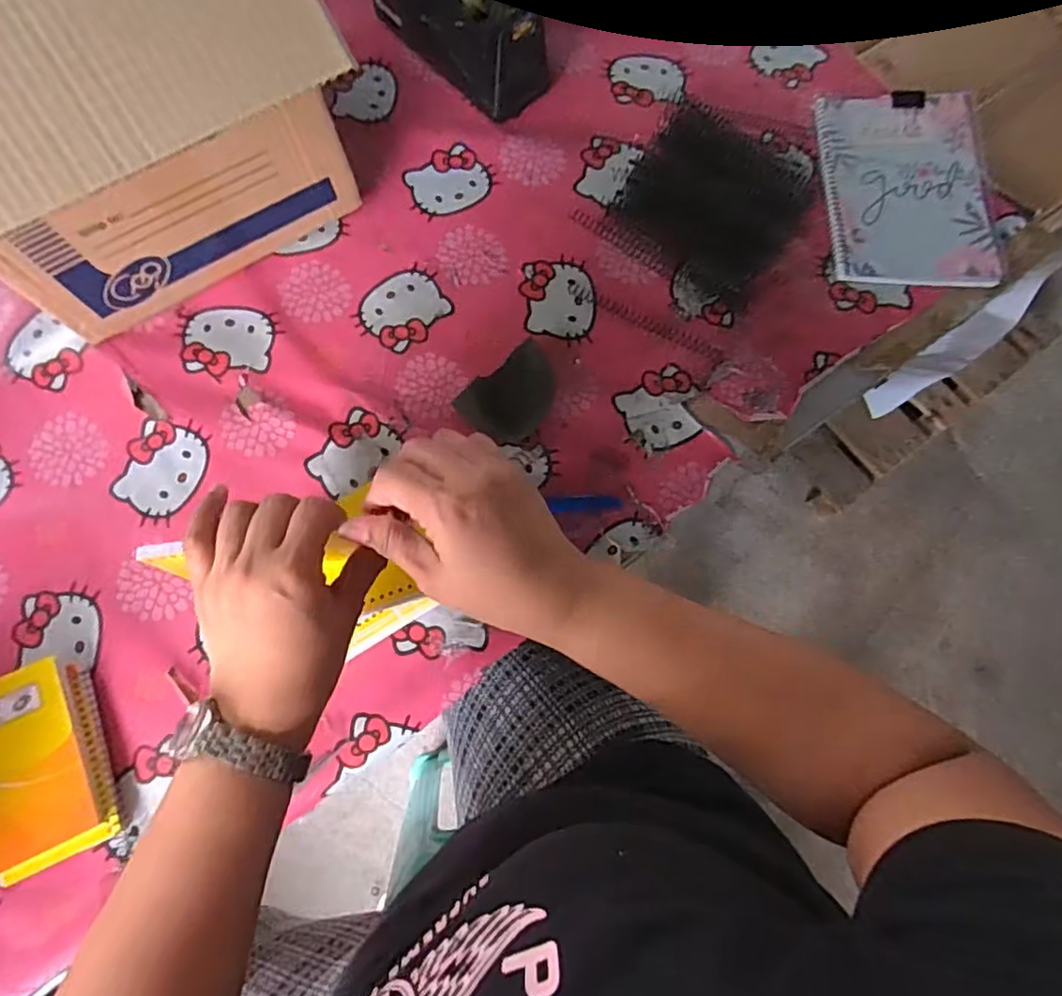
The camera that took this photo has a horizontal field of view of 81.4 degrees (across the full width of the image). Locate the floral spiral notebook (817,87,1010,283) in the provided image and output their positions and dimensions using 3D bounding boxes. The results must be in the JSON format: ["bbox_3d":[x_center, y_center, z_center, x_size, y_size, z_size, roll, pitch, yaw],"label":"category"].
[{"bbox_3d":[0.378,-0.313,0.619,0.165,0.014,0.225,1,74,-2],"label":"floral spiral notebook"}]

